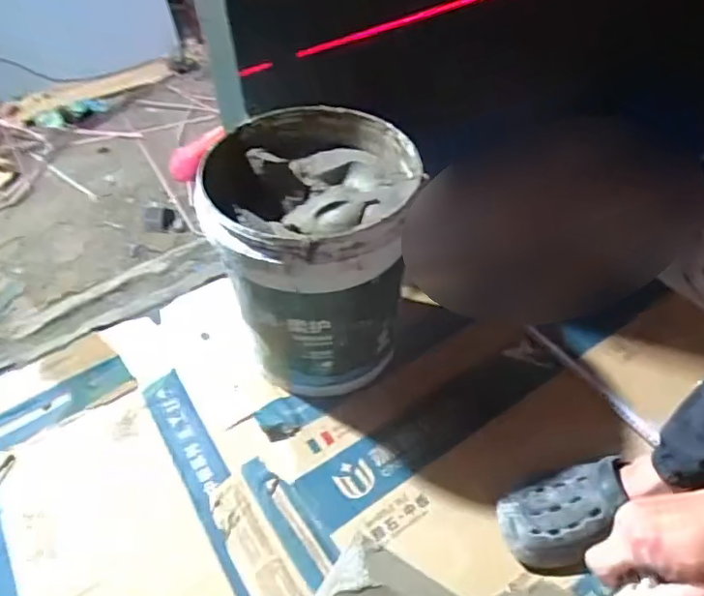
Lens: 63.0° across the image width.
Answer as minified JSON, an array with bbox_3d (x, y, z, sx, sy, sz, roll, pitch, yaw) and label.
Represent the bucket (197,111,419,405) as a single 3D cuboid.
[{"bbox_3d":[-0.052,-0.052,0.916,0.292,0.366,0.314,4,47,6],"label":"bucket"}]

